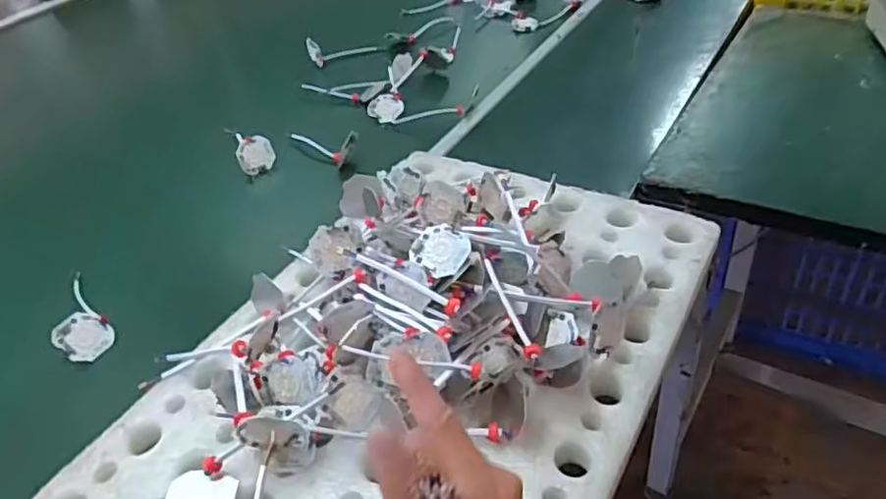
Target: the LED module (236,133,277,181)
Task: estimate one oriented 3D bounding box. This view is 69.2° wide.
[{"bbox_3d":[-0.260,-0.128,0.892,0.050,0.060,0.012,1,-5,-20],"label":"LED module"}]

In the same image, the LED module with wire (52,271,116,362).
[{"bbox_3d":[-0.363,0.073,0.661,0.007,0.054,0.087,-32,44,38],"label":"LED module with wire"}]

